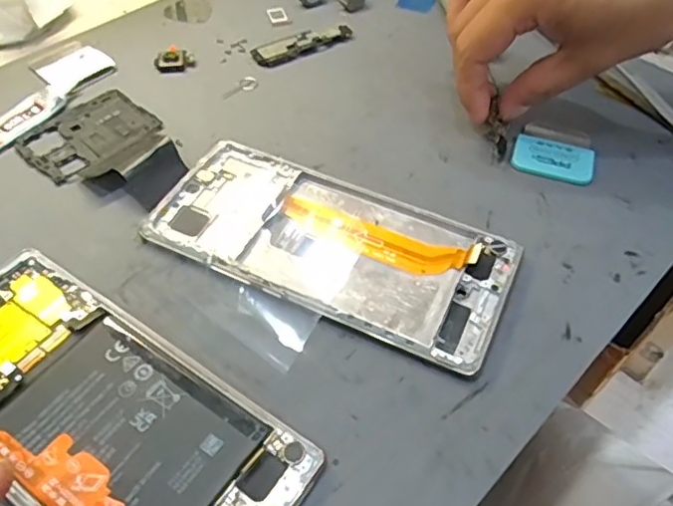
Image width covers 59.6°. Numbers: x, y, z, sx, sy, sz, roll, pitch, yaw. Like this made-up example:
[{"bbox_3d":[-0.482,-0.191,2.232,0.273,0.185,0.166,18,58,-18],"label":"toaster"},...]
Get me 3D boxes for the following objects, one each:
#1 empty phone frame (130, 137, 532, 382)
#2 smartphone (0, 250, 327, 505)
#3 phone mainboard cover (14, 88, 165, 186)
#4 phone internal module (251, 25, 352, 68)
[{"bbox_3d":[-0.003,-0.005,0.264,0.156,0.008,0.072,23,53,15],"label":"empty phone frame"},{"bbox_3d":[-0.088,0.057,0.212,0.158,0.007,0.070,30,55,20],"label":"smartphone"},{"bbox_3d":[-0.130,-0.064,0.309,0.049,0.004,0.064,37,57,24],"label":"phone mainboard cover"},{"bbox_3d":[-0.021,-0.132,0.368,0.065,0.007,0.019,-27,57,-23],"label":"phone internal module"}]

